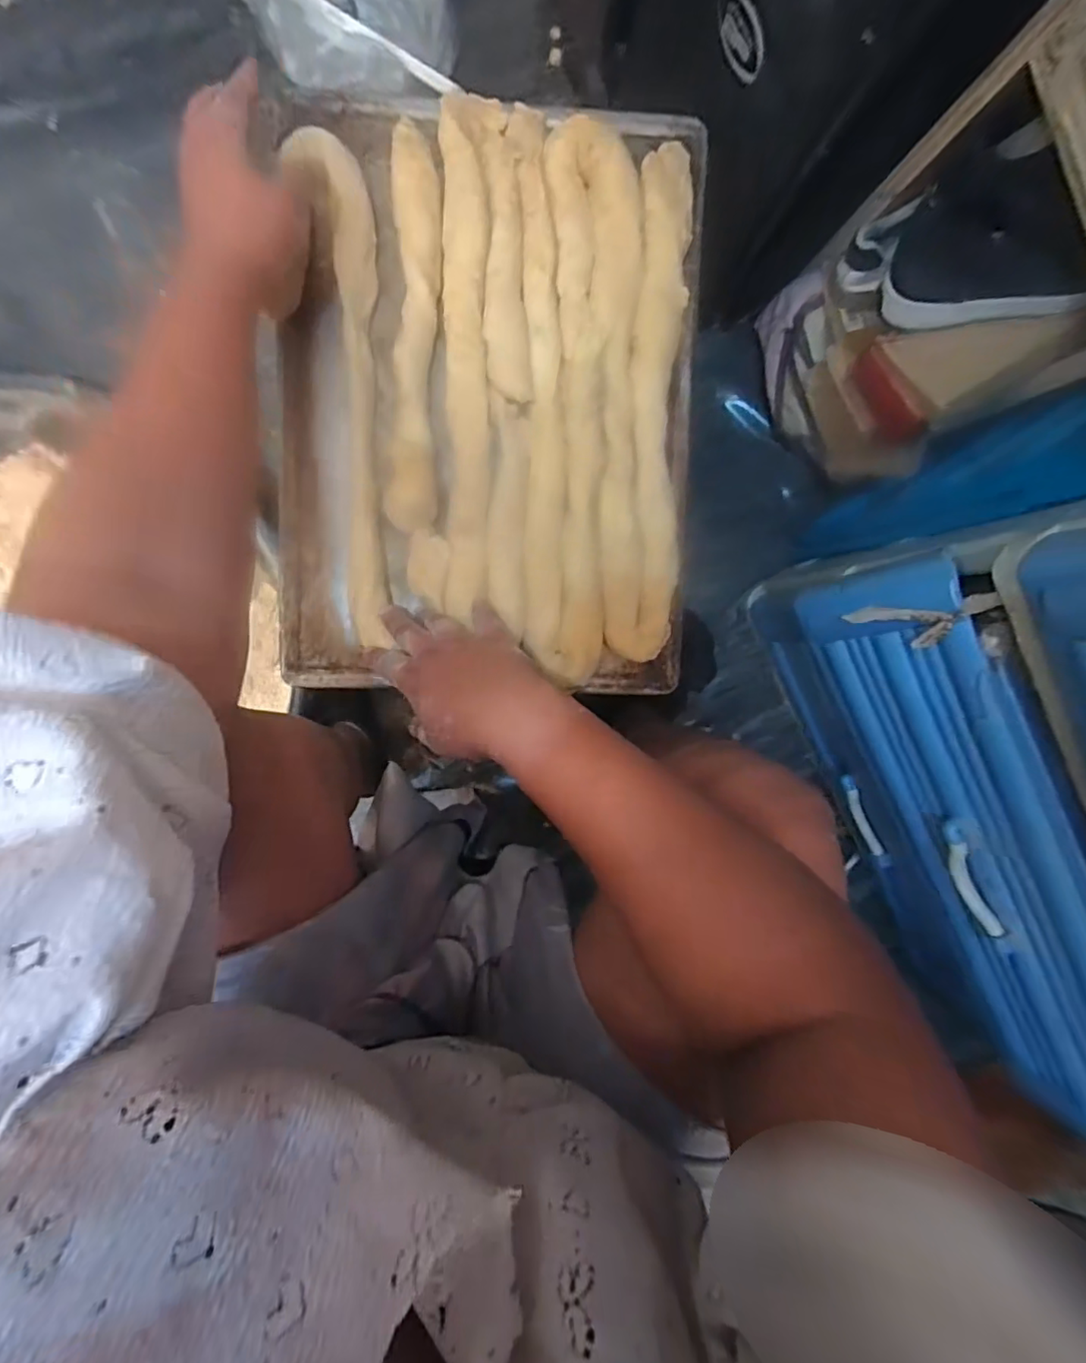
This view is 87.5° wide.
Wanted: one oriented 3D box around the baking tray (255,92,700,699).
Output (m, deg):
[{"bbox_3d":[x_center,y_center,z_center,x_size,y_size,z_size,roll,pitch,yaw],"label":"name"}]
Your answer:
[{"bbox_3d":[-0.041,-0.215,0.440,0.319,0.043,0.436,2,94,-6],"label":"baking tray"}]

